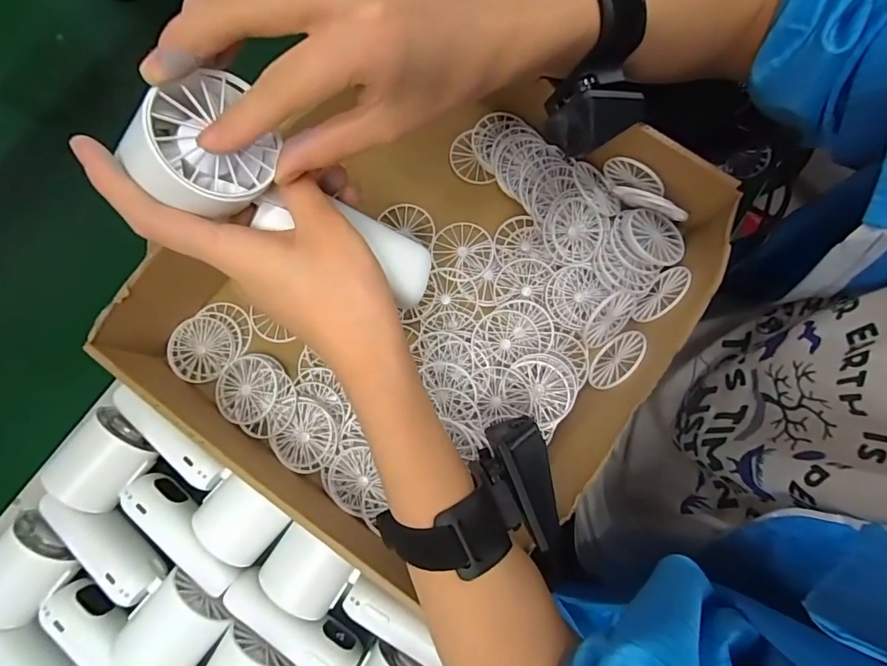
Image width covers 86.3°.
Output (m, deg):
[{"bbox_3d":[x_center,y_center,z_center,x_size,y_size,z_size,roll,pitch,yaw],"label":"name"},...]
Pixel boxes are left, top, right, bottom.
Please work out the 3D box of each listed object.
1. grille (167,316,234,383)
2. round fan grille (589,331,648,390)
[{"bbox_3d":[-0.191,0.013,0.373,0.050,0.006,0.050,0,79,0],"label":"grille"},{"bbox_3d":[0.128,0.020,0.347,0.004,0.047,0.049,38,68,-11],"label":"round fan grille"}]

